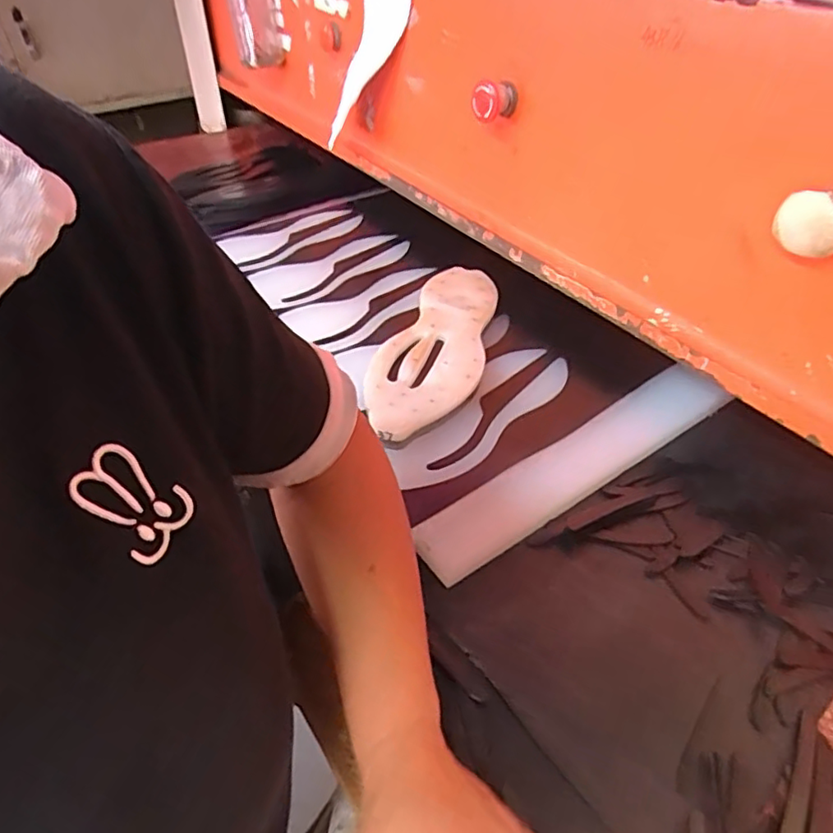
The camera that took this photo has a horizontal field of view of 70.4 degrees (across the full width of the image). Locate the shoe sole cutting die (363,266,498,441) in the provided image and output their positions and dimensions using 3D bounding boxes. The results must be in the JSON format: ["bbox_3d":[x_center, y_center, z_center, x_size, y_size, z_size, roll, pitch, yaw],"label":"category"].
[{"bbox_3d":[0.022,-0.077,0.594,0.096,0.016,0.279,13,44,10],"label":"shoe sole cutting die"}]

